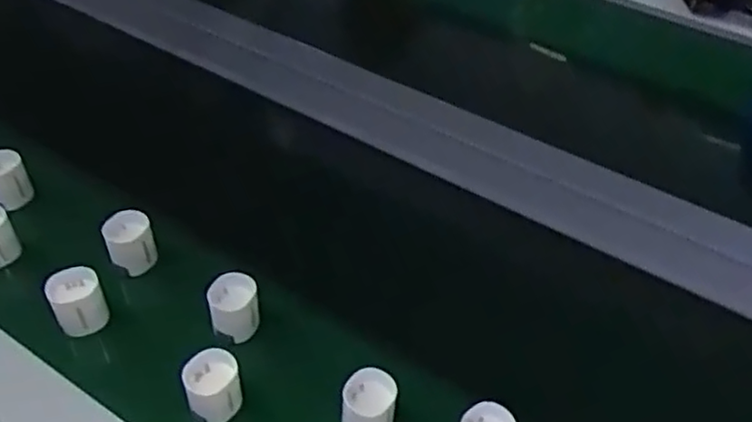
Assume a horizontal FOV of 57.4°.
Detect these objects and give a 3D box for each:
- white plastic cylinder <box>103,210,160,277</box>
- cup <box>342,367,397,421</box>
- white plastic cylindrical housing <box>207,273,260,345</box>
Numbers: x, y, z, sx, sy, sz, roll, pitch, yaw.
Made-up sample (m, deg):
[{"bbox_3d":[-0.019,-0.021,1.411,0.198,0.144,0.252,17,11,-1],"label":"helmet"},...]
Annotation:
[{"bbox_3d":[-0.169,0.025,0.476,0.030,0.042,0.030,-15,51,-19],"label":"white plastic cylinder"},{"bbox_3d":[-0.004,0.113,0.399,0.029,0.031,0.033,5,47,-1],"label":"cup"},{"bbox_3d":[-0.092,0.063,0.445,0.030,0.038,0.033,3,47,-3],"label":"white plastic cylindrical housing"}]

